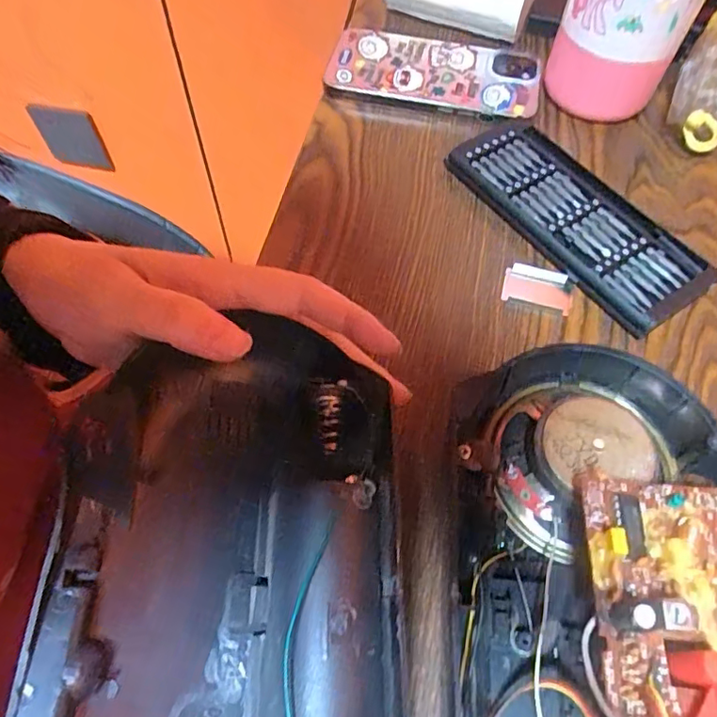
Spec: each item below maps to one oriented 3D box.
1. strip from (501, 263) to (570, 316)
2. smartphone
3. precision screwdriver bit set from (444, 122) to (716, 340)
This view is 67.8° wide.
[{"bbox_3d":[0.095,-0.038,0.282,0.035,0.004,0.024,14,61,7],"label":"strip"},{"bbox_3d":[0.051,-0.199,0.373,0.145,0.011,0.070,13,70,13],"label":"smartphone"},{"bbox_3d":[0.120,-0.079,0.297,0.055,0.024,0.150,-33,66,-18],"label":"precision screwdriver bit set"}]

